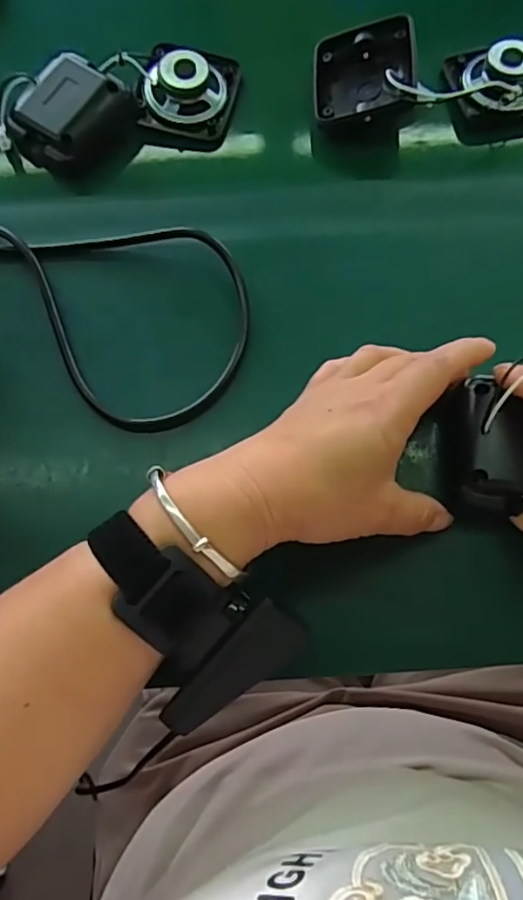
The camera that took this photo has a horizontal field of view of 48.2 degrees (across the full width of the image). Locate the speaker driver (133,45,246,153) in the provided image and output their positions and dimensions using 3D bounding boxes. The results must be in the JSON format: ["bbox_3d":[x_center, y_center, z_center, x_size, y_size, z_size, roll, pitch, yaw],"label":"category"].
[{"bbox_3d":[-0.053,-0.244,0.398,0.070,0.036,0.077,11,73,4],"label":"speaker driver"}]

